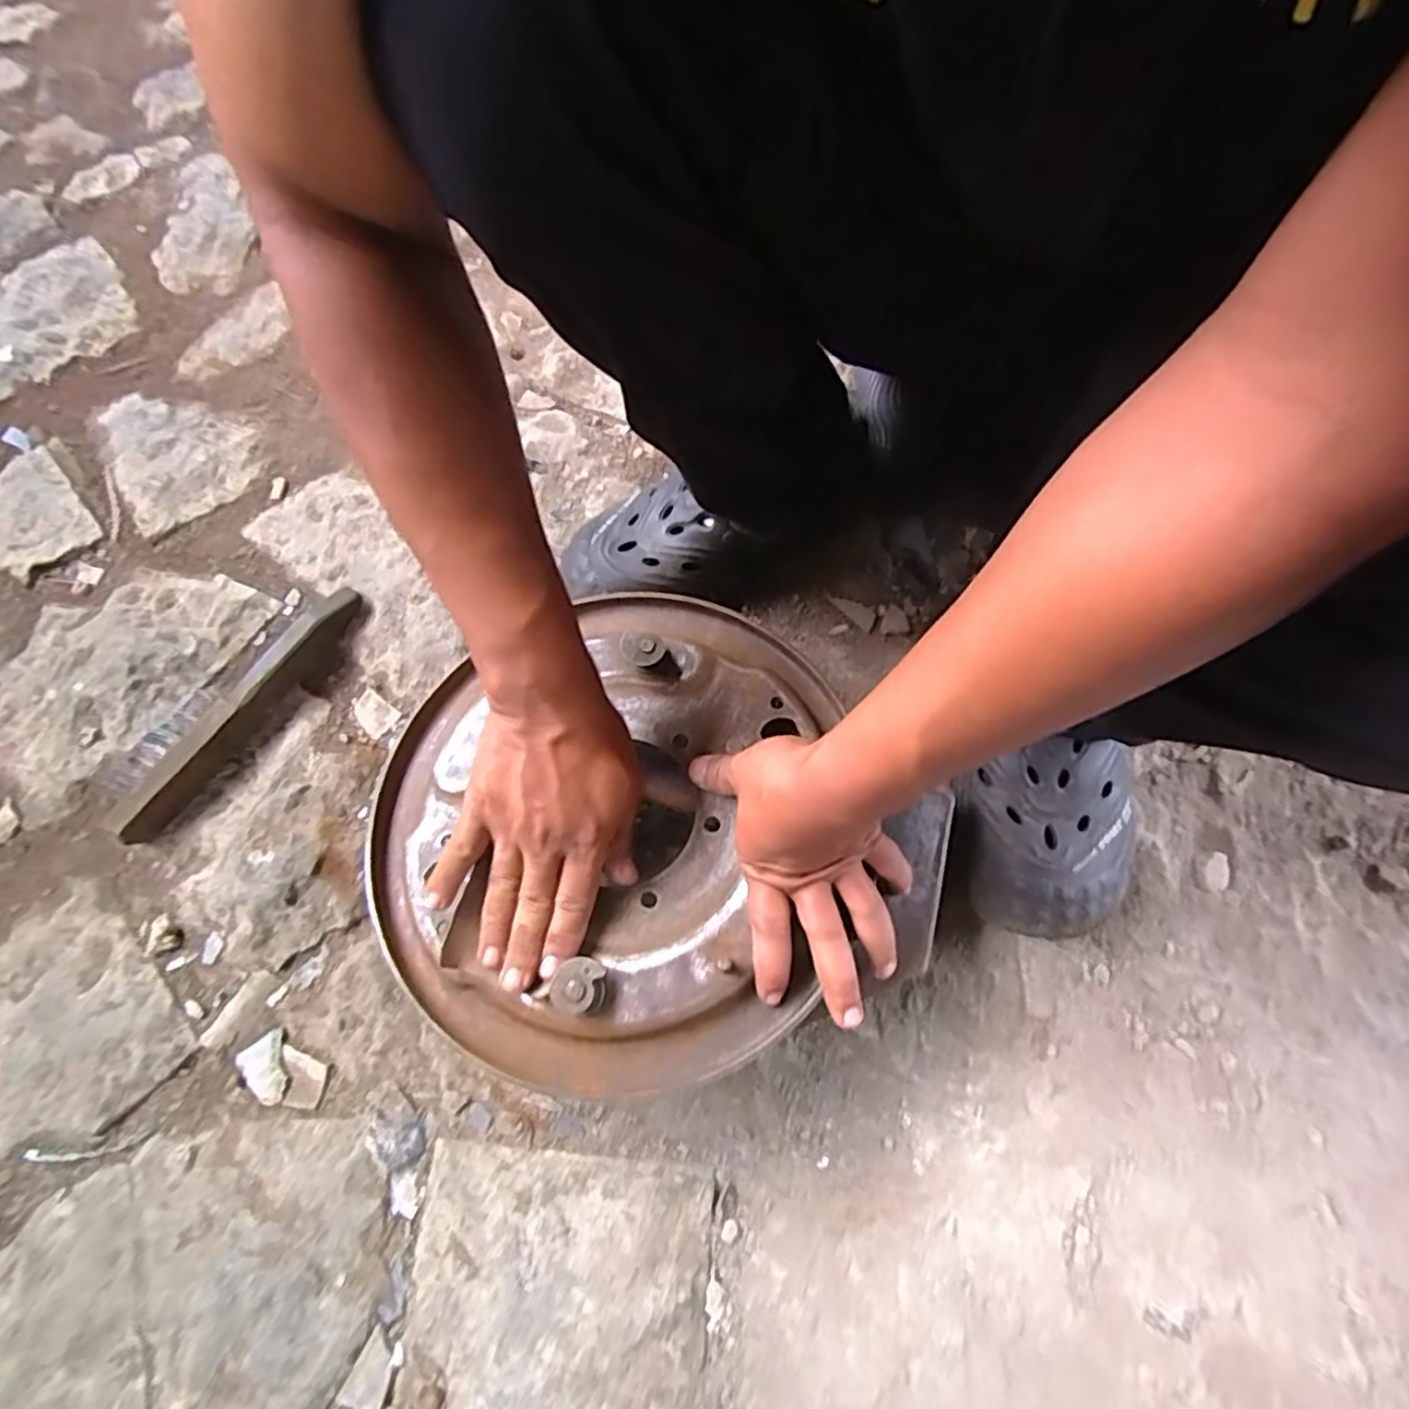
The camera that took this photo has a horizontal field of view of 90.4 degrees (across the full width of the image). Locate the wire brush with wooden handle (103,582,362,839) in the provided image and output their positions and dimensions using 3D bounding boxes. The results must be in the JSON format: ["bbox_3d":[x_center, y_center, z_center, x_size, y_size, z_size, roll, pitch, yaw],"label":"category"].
[{"bbox_3d":[-0.357,0.002,0.546,0.025,0.035,0.237,28,70,11],"label":"wire brush with wooden handle"}]

